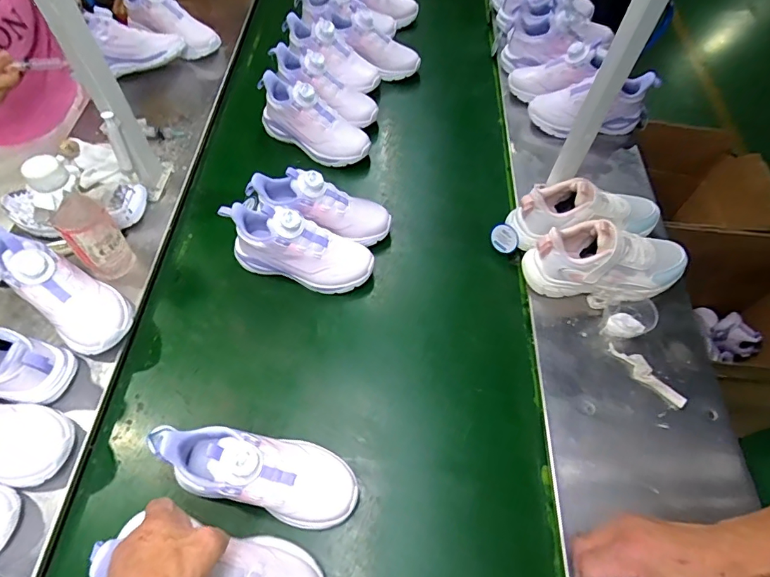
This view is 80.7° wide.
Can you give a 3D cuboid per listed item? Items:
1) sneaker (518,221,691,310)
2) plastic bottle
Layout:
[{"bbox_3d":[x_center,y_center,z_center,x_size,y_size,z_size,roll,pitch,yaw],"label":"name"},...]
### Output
[{"bbox_3d":[0.315,-0.037,0.639,0.220,0.106,0.095,1,61,-1],"label":"sneaker"},{"bbox_3d":[-0.398,-0.084,0.600,0.056,0.193,0.066,39,67,18],"label":"plastic bottle"}]

